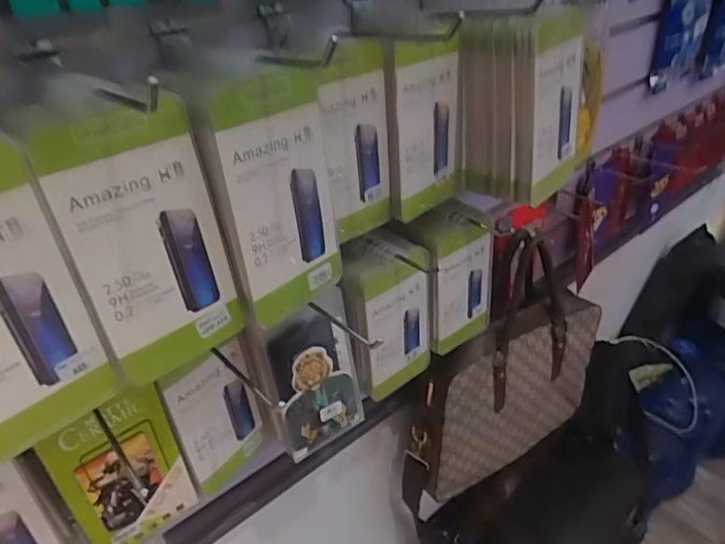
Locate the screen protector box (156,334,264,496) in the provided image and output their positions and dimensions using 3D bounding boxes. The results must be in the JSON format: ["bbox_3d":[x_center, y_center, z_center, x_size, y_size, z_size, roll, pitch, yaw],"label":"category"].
[{"bbox_3d":[-0.135,0.134,0.493,0.019,0.148,0.085,17,38,31],"label":"screen protector box"}]

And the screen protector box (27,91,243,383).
[{"bbox_3d":[-0.128,-0.017,0.322,0.022,0.159,0.084,21,40,35],"label":"screen protector box"}]

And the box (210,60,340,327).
[{"bbox_3d":[-0.050,-0.051,0.364,0.013,0.168,0.088,19,38,36],"label":"box"}]

